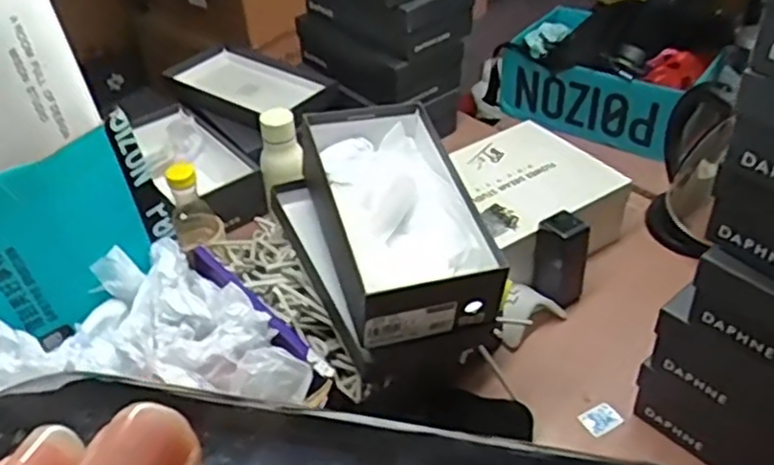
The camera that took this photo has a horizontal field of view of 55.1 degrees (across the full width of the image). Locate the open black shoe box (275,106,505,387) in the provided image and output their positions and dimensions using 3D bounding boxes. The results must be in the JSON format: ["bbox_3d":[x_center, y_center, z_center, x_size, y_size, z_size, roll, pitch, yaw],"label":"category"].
[{"bbox_3d":[-0.004,-0.018,0.867,0.190,0.119,0.300,-15,42,-14],"label":"open black shoe box"}]

